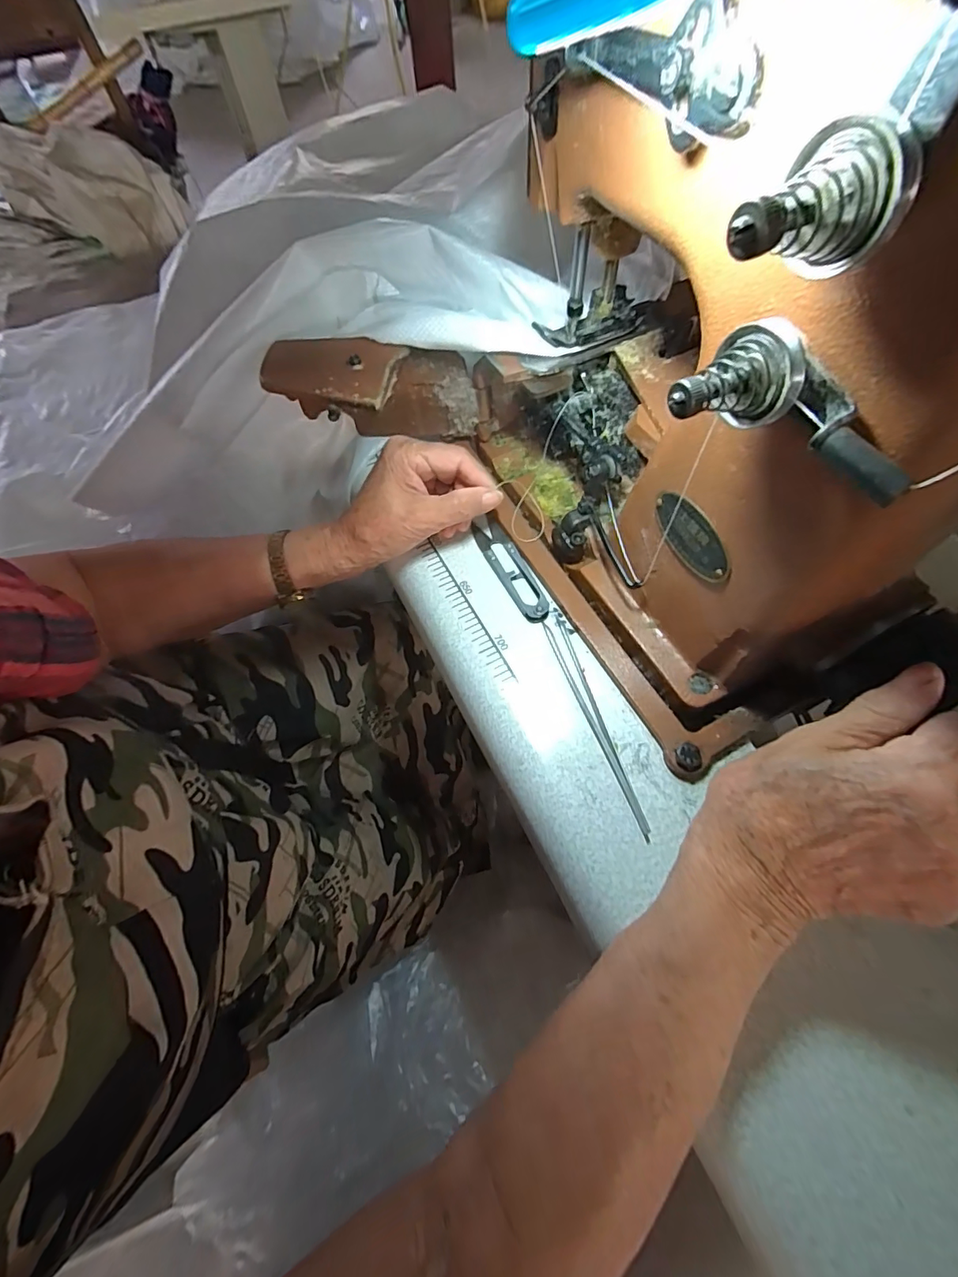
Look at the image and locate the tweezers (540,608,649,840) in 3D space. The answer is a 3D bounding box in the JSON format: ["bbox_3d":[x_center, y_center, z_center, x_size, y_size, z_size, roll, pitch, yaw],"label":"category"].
[{"bbox_3d":[0.073,0.048,0.299,0.014,0.005,0.142,-18,63,-5],"label":"tweezers"}]

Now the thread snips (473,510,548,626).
[{"bbox_3d":[0.023,-0.051,0.353,0.023,0.010,0.096,-24,63,-8],"label":"thread snips"}]

